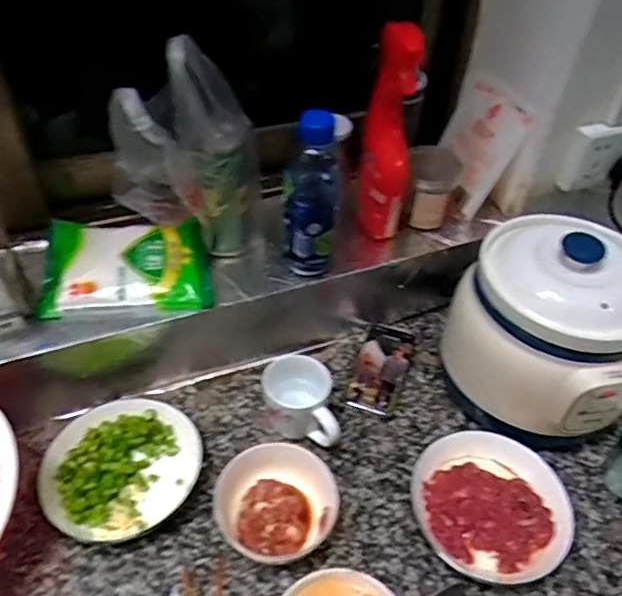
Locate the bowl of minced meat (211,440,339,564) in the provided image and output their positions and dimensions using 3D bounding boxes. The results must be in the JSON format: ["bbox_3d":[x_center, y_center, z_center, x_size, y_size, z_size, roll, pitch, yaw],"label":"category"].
[{"bbox_3d":[-0.040,0.227,0.615,0.120,0.067,0.121,2,44,-2],"label":"bowl of minced meat"}]

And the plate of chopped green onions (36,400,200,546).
[{"bbox_3d":[-0.228,0.195,0.664,0.171,0.033,0.171,2,44,-2],"label":"plate of chopped green onions"}]

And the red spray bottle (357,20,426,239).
[{"bbox_3d":[0.101,-0.199,0.724,0.065,0.277,0.061,9,44,4],"label":"red spray bottle"}]

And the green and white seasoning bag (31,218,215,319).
[{"bbox_3d":[-0.235,-0.046,0.717,0.203,0.024,0.143,-4,62,-6],"label":"green and white seasoning bag"}]

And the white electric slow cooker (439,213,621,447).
[{"bbox_3d":[0.289,0.037,0.699,0.212,0.229,0.194,22,47,17],"label":"white electric slow cooker"}]

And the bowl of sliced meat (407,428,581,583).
[{"bbox_3d":[0.207,0.235,0.644,0.171,0.045,0.159,2,44,-2],"label":"bowl of sliced meat"}]

